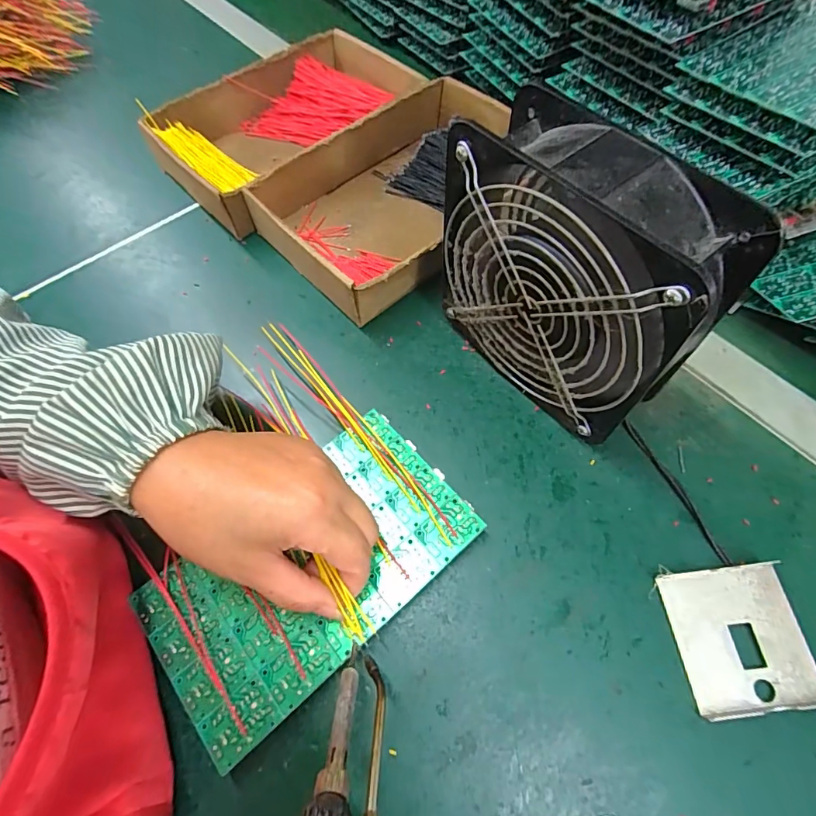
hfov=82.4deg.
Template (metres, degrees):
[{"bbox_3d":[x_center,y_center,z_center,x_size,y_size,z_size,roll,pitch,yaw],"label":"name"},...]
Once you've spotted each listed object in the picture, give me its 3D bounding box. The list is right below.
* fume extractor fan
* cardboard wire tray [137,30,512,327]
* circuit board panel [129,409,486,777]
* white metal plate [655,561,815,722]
[{"bbox_3d":[0.089,-0.068,0.268,0.059,0.154,0.146,-37,67,-16],"label":"fume extractor fan"},{"bbox_3d":[-0.059,-0.230,0.418,0.294,0.046,0.233,38,70,20],"label":"cardboard wire tray"},{"bbox_3d":[-0.054,0.086,0.260,0.175,0.009,0.099,-39,68,-16],"label":"circuit board panel"},{"bbox_3d":[0.176,0.121,0.247,0.064,0.008,0.068,-6,62,-1],"label":"white metal plate"}]

